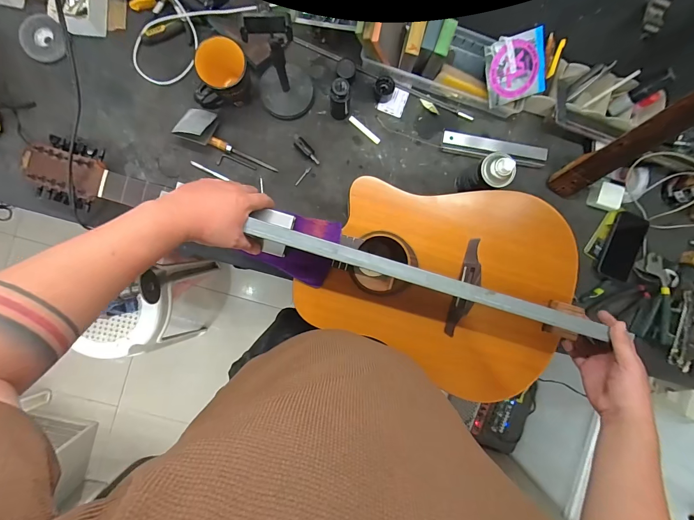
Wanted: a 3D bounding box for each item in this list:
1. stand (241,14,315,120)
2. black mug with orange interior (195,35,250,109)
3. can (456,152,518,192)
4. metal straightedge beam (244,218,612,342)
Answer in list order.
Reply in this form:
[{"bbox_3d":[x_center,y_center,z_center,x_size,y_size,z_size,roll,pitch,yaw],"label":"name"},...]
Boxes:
[{"bbox_3d":[-0.115,-0.344,0.544,0.103,0.217,0.096,0,91,-4],"label":"stand"},{"bbox_3d":[-0.231,-0.341,0.590,0.108,0.107,0.077,-12,91,-3],"label":"black mug with orange interior"},{"bbox_3d":[0.263,-0.159,0.608,0.061,0.146,0.066,-38,93,-3],"label":"can"},{"bbox_3d":[0.129,0.032,0.494,0.577,0.016,0.026,17,90,-3],"label":"metal straightedge beam"}]

